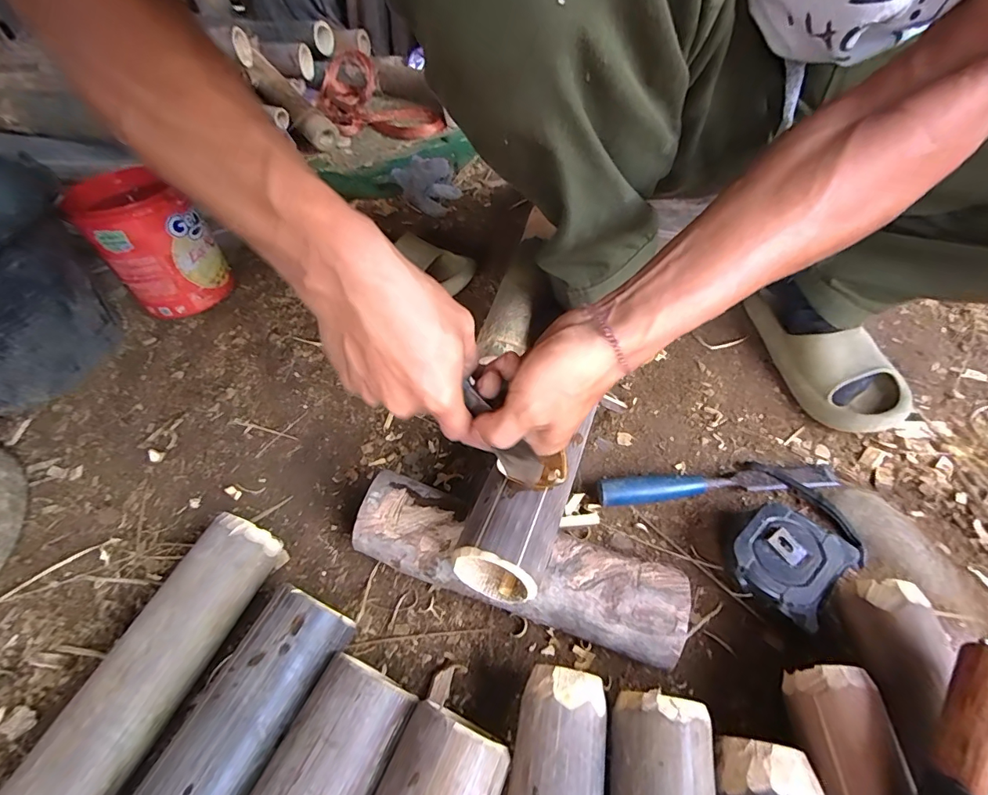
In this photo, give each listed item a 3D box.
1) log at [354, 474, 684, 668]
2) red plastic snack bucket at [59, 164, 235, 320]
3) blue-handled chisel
[{"bbox_3d":[0.017,0.138,0.374,0.270,0.062,0.071,13,53,14],"label":"log"},{"bbox_3d":[-0.469,-0.214,0.625,0.148,0.162,0.130,37,62,28],"label":"red plastic snack bucket"},{"bbox_3d":[0.213,0.084,0.433,0.226,0.025,0.026,-6,51,-1],"label":"blue-handled chisel"}]

